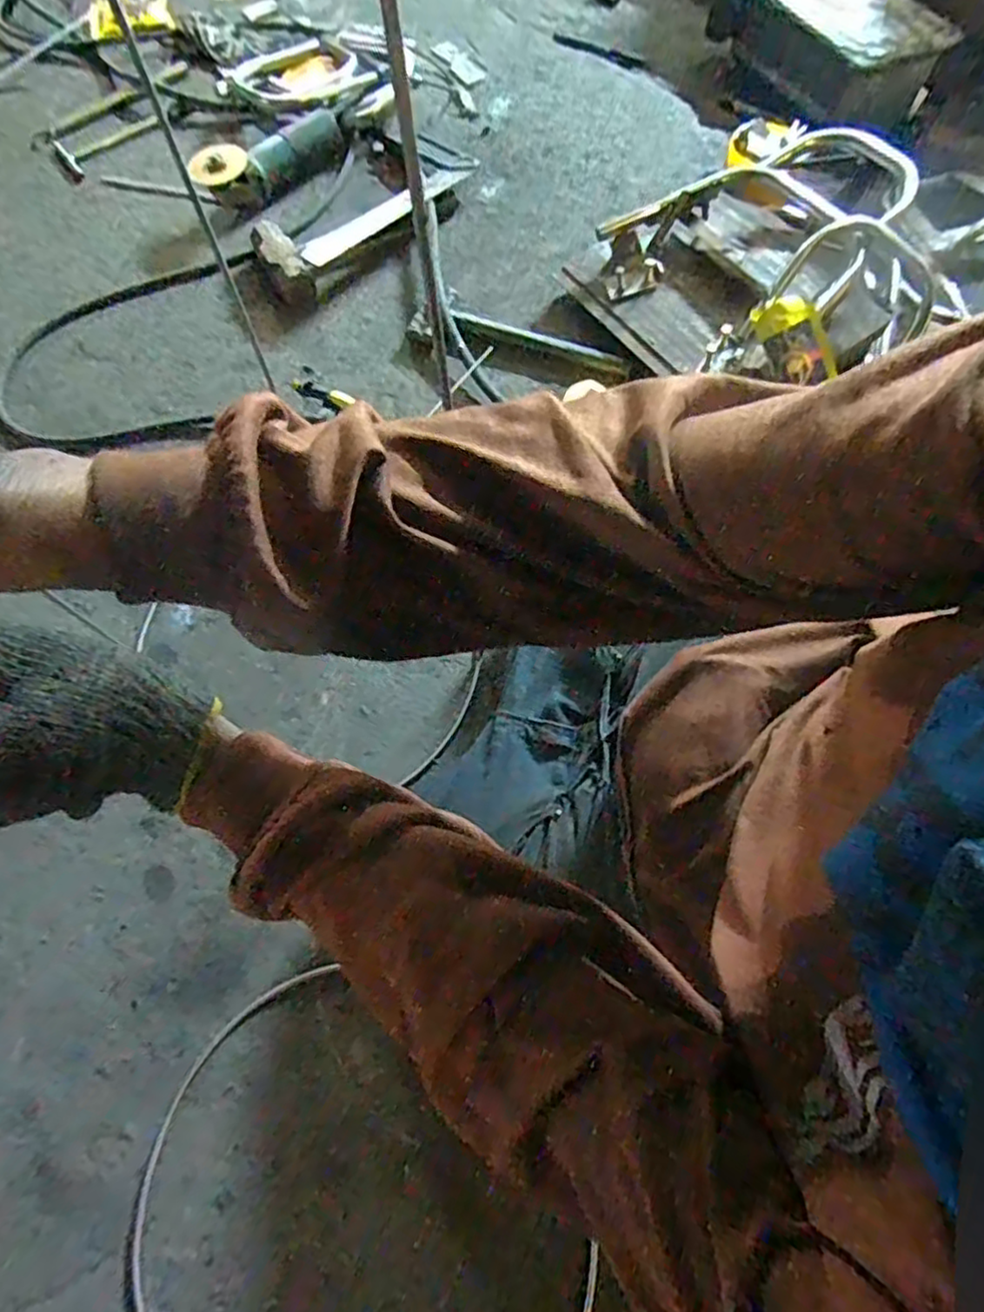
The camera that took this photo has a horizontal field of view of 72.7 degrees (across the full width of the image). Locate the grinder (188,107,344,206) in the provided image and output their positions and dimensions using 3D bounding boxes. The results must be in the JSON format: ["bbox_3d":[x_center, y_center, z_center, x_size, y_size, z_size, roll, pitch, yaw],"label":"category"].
[{"bbox_3d":[-0.359,-0.818,1.091,0.271,0.076,0.100,-40,74,-12],"label":"grinder"}]

